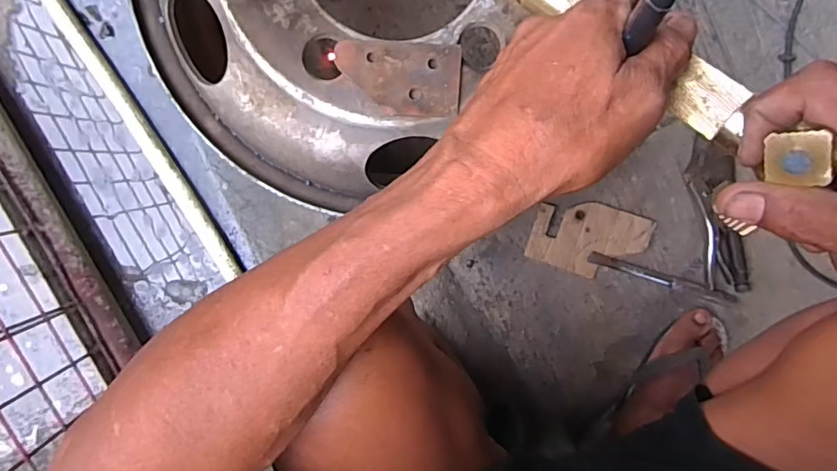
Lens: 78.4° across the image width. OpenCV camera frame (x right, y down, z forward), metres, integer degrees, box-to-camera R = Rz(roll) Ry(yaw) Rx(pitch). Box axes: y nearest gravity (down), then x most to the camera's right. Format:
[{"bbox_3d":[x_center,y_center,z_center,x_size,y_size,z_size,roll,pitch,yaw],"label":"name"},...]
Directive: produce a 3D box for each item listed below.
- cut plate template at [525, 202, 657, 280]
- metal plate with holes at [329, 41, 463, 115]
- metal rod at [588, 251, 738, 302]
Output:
[{"bbox_3d":[0.213,0.005,0.642,0.141,0.007,0.090,17,101,-5],"label":"cut plate template"},{"bbox_3d":[-0.015,-0.121,0.397,0.094,0.005,0.054,0,98,-2],"label":"metal plate with holes"},{"bbox_3d":[0.313,0.056,0.652,0.200,0.011,0.015,17,97,-4],"label":"metal rod"}]

